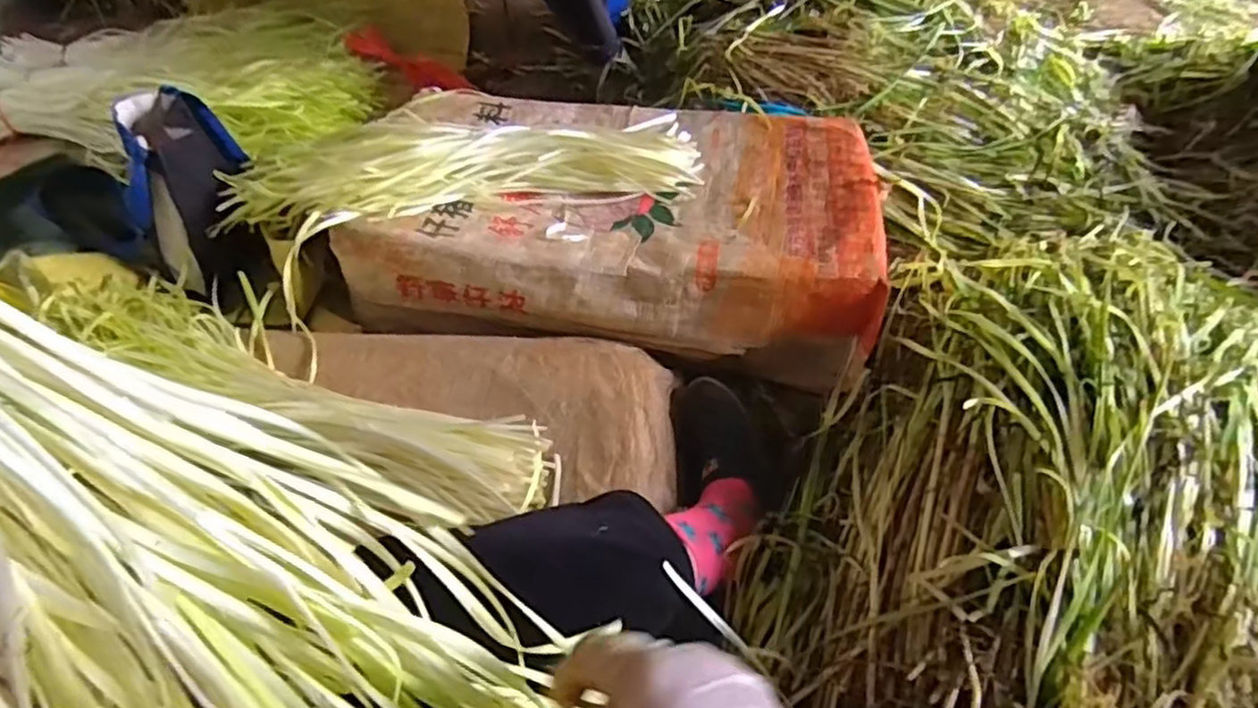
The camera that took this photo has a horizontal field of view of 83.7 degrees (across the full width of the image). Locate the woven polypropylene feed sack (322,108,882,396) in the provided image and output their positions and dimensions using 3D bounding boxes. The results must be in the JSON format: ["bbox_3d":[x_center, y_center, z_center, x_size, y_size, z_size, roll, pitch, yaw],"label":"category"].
[{"bbox_3d":[0.004,-0.177,0.938,0.619,0.142,0.390,11,51,9],"label":"woven polypropylene feed sack"}]

